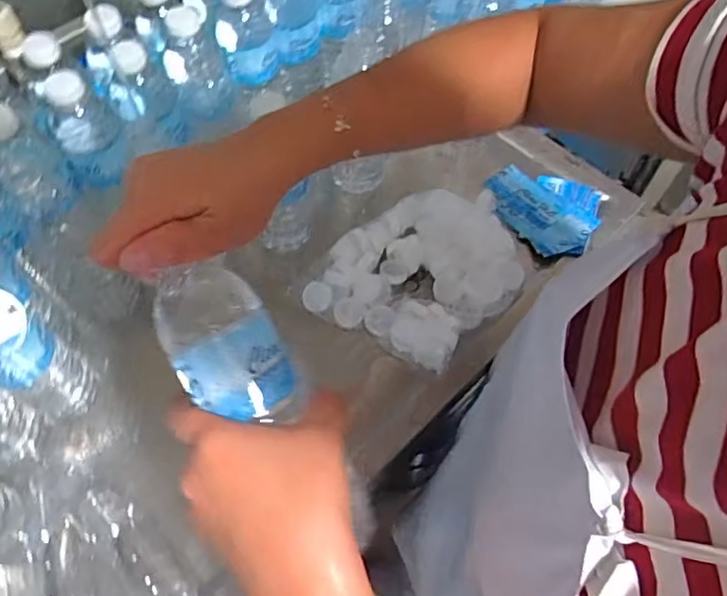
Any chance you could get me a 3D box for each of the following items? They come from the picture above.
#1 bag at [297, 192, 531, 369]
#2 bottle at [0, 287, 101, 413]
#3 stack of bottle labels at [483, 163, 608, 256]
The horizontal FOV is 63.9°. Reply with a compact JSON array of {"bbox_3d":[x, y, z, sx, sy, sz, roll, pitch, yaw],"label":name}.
[{"bbox_3d":[0.059,-0.022,0.632,0.172,0.035,0.202,41,68,21],"label":"bag"},{"bbox_3d":[-0.297,0.049,0.509,0.073,0.180,0.067,31,65,17],"label":"bottle"},{"bbox_3d":[0.209,-0.108,0.688,0.132,0.008,0.113,29,64,16],"label":"stack of bottle labels"}]

